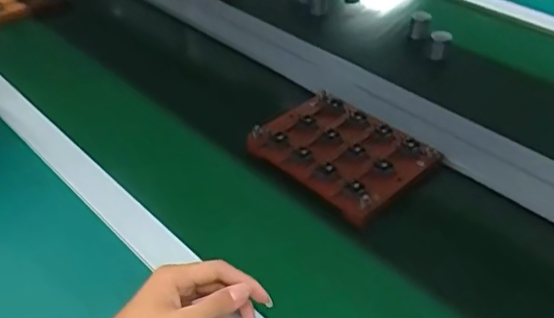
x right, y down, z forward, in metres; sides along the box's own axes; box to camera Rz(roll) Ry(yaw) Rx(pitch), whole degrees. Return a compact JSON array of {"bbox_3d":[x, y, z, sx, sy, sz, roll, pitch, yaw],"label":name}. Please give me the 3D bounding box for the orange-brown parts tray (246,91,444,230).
[{"bbox_3d":[0.077,-0.009,0.687,0.142,0.040,0.196,-32,49,-31],"label":"orange-brown parts tray"}]

